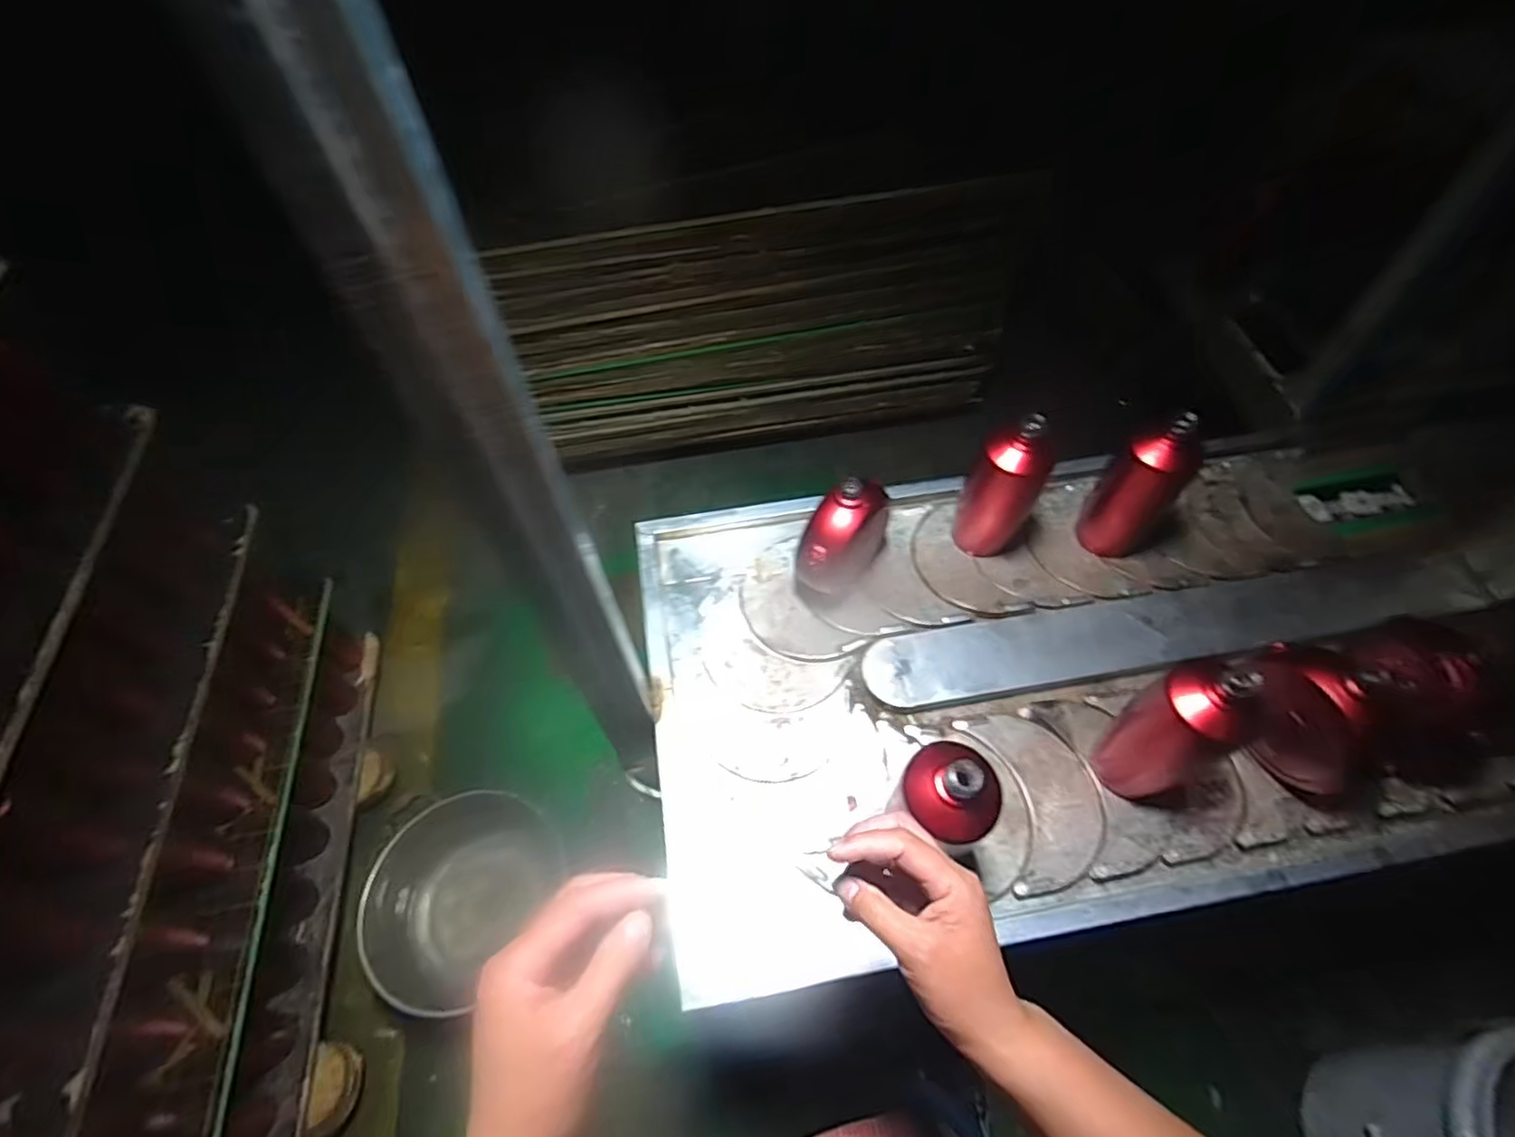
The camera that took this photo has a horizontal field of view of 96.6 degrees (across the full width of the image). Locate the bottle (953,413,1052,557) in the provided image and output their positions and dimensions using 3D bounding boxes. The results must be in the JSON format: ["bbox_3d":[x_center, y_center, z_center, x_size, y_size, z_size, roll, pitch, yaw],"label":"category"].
[{"bbox_3d":[0.290,-0.096,0.784,0.077,0.204,0.061,32,60,18],"label":"bottle"}]

